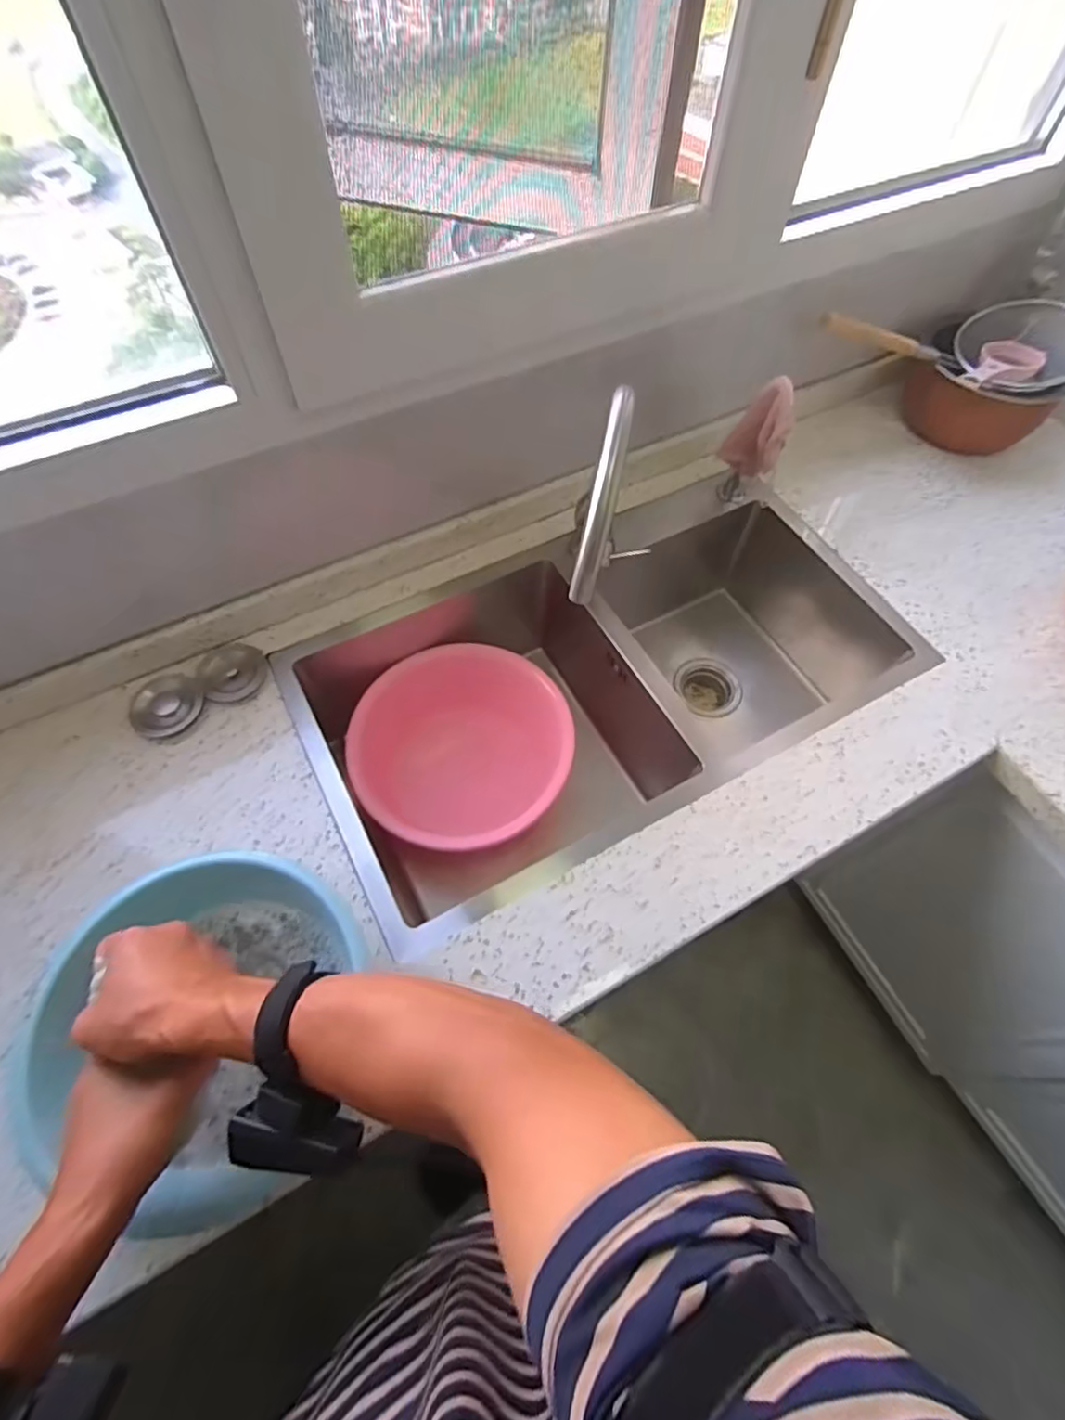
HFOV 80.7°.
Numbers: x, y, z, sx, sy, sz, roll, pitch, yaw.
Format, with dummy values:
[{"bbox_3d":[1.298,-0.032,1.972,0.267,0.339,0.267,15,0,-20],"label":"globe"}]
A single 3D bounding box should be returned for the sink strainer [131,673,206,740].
[{"bbox_3d":[-0.441,-0.006,0.756,0.076,0.025,0.081,1,61,-1],"label":"sink strainer"}]

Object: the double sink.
[{"bbox_3d":[0.099,-0.020,0.924,0.784,0.259,0.438,-25,65,-14],"label":"double sink"}]

